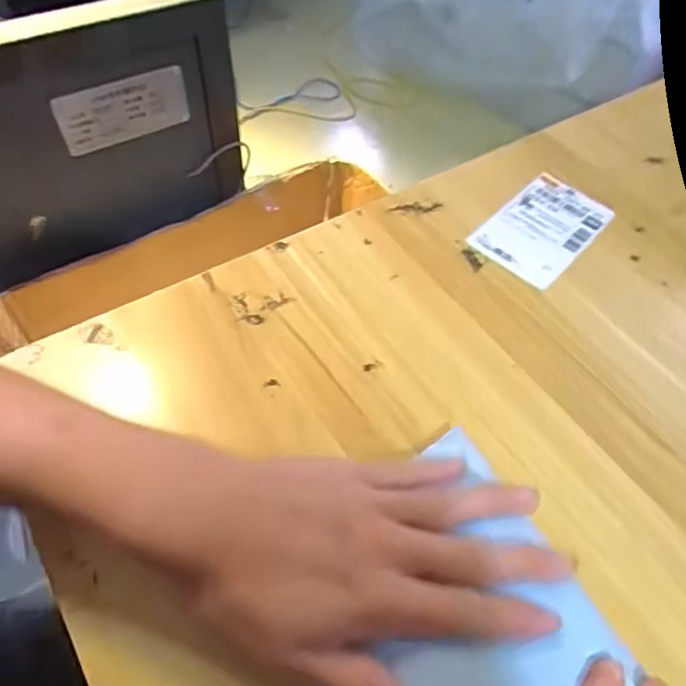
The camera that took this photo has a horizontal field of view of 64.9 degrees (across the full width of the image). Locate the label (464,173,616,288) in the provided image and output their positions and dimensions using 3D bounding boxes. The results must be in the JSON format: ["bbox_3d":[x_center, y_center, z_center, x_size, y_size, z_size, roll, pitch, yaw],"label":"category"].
[{"bbox_3d":[0.174,-0.100,0.470,0.076,0.004,0.126,39,62,20],"label":"label"}]

